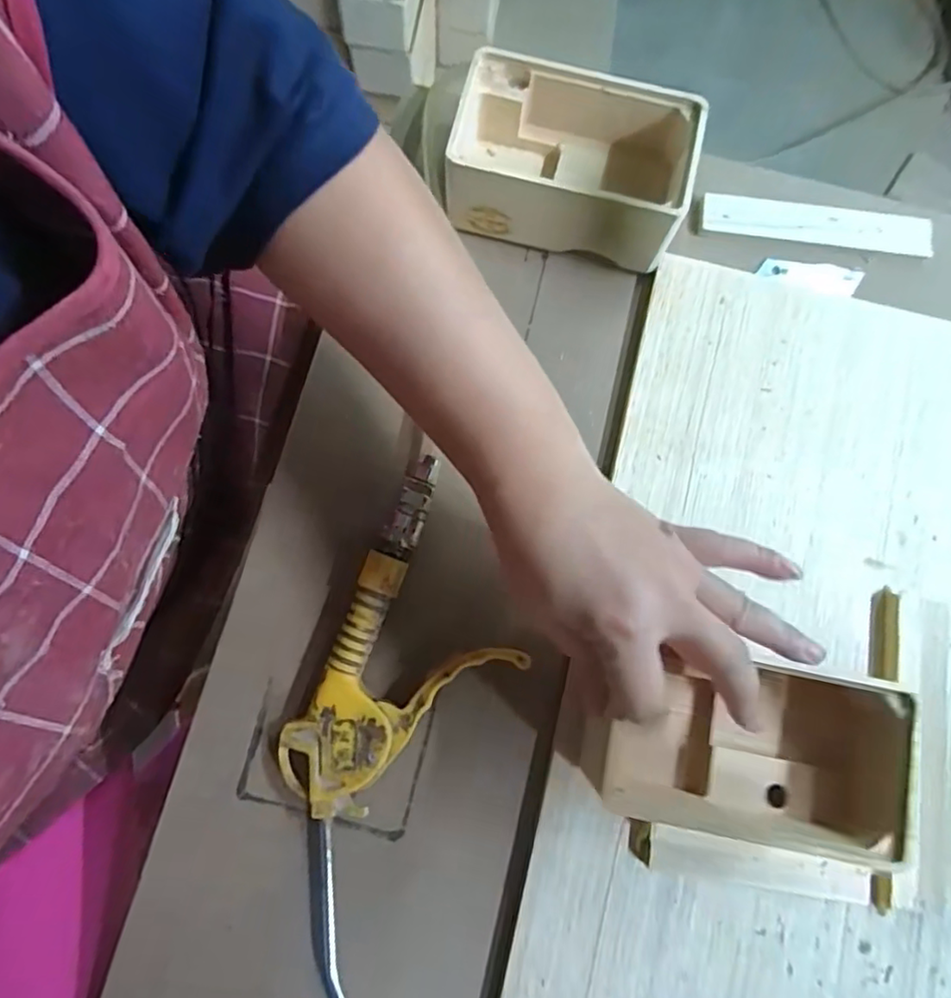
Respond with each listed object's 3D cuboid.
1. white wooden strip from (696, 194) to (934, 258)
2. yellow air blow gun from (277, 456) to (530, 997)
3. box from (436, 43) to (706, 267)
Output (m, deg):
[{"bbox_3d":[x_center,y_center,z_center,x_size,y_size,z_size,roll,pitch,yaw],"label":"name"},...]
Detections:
[{"bbox_3d":[0.203,-0.164,0.360,0.134,0.005,0.024,7,79,2],"label":"white wooden strip"},{"bbox_3d":[-0.043,0.110,0.295,0.092,0.023,0.246,26,80,5],"label":"yellow air blow gun"},{"bbox_3d":[0.053,-0.182,0.334,0.130,0.053,0.082,12,79,3],"label":"box"}]

